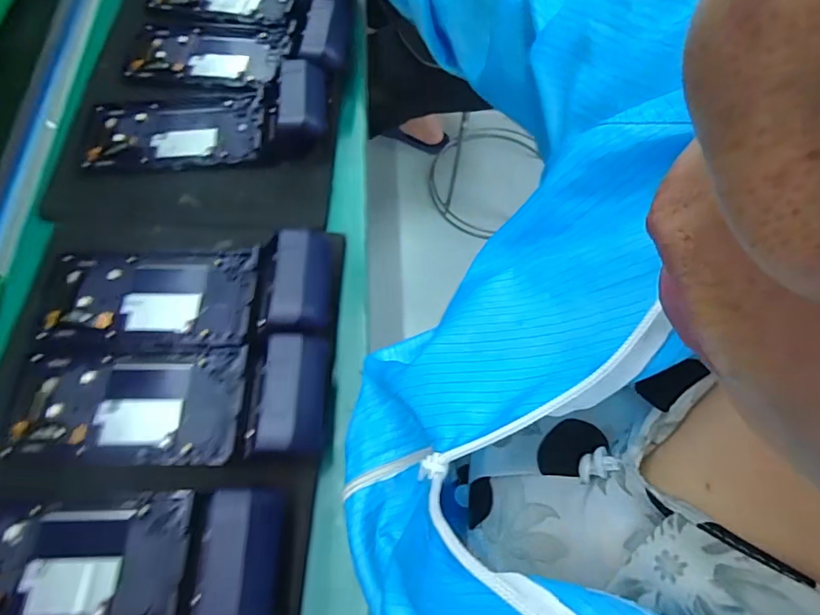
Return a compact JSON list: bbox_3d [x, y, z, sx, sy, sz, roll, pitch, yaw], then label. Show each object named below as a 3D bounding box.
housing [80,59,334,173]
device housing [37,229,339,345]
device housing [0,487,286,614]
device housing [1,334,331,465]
[{"bbox_3d":[-0.183,-0.174,0.452,0.216,0.042,0.088,-1,63,-1],"label":"housing"},{"bbox_3d":[-0.171,-0.021,0.384,0.223,0.042,0.102,2,63,0],"label":"device housing"},{"bbox_3d":[-0.181,0.148,0.297,0.216,0.037,0.078,1,63,0],"label":"device housing"},{"bbox_3d":[-0.165,0.060,0.340,0.217,0.038,0.079,-1,63,-1],"label":"device housing"}]

